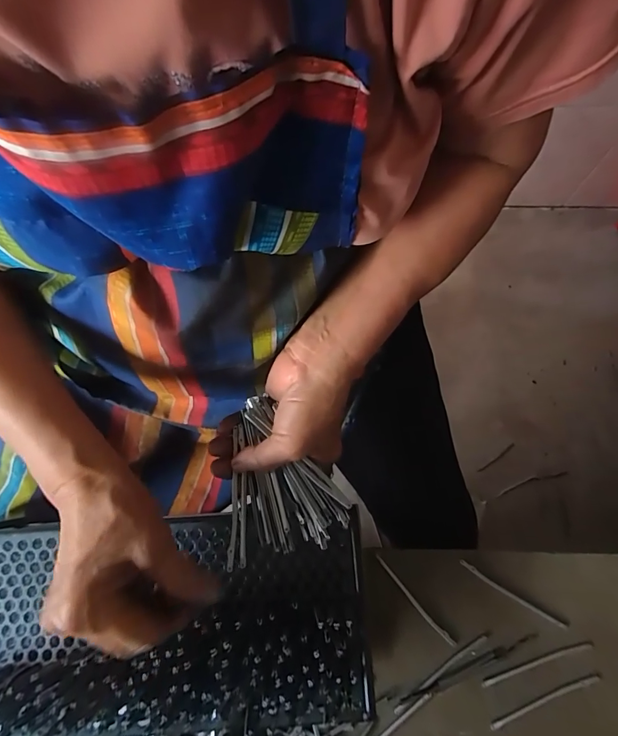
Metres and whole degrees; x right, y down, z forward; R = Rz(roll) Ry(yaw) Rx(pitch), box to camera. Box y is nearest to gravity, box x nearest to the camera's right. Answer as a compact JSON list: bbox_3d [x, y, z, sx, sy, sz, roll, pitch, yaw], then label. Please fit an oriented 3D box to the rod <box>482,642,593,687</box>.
[{"bbox_3d":[0.210,0.271,0.374,0.107,0.004,0.007,-18,74,-3],"label":"rod"}]

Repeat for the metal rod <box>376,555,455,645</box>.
[{"bbox_3d":[0.102,0.224,0.393,0.007,0.004,0.101,-41,76,-10],"label":"metal rod"}]

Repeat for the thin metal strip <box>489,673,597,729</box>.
[{"bbox_3d":[0.215,0.303,0.370,0.108,0.004,0.008,-22,74,-4],"label":"thin metal strip"}]

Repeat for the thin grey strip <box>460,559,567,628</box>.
[{"bbox_3d":[0.195,0.218,0.391,0.106,0.004,0.006,30,77,11],"label":"thin grey strip"}]

